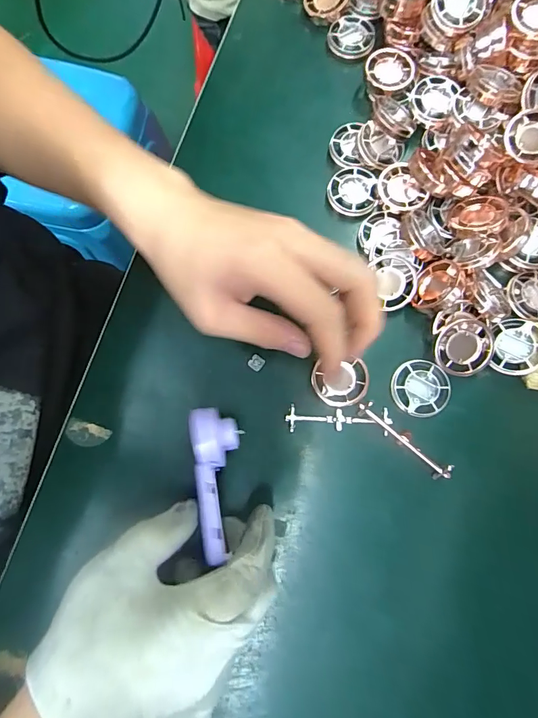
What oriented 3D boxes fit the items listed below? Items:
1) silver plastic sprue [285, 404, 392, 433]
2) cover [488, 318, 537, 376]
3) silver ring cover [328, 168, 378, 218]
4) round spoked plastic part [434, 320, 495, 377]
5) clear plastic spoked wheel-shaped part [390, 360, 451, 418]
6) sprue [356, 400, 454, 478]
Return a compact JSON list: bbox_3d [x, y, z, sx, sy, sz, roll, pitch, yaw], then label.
[{"bbox_3d":[0.047,0.042,0.277,0.071,0.007,0.018,2,78,0],"label":"silver plastic sprue"},{"bbox_3d":[0.170,-0.009,0.275,0.033,0.006,0.039,5,76,25],"label":"cover"},{"bbox_3d":[0.064,-0.128,0.313,0.036,0.007,0.041,0,78,-1],"label":"silver ring cover"},{"bbox_3d":[0.133,-0.008,0.276,0.037,0.004,0.037,1,93,16],"label":"round spoked plastic part"},{"bbox_3d":[0.104,0.021,0.280,0.039,0.010,0.038,0,78,-1],"label":"clear plastic spoked wheel-shaped part"},{"bbox_3d":[0.090,0.054,0.271,0.071,0.016,0.011,39,80,7],"label":"sprue"}]

